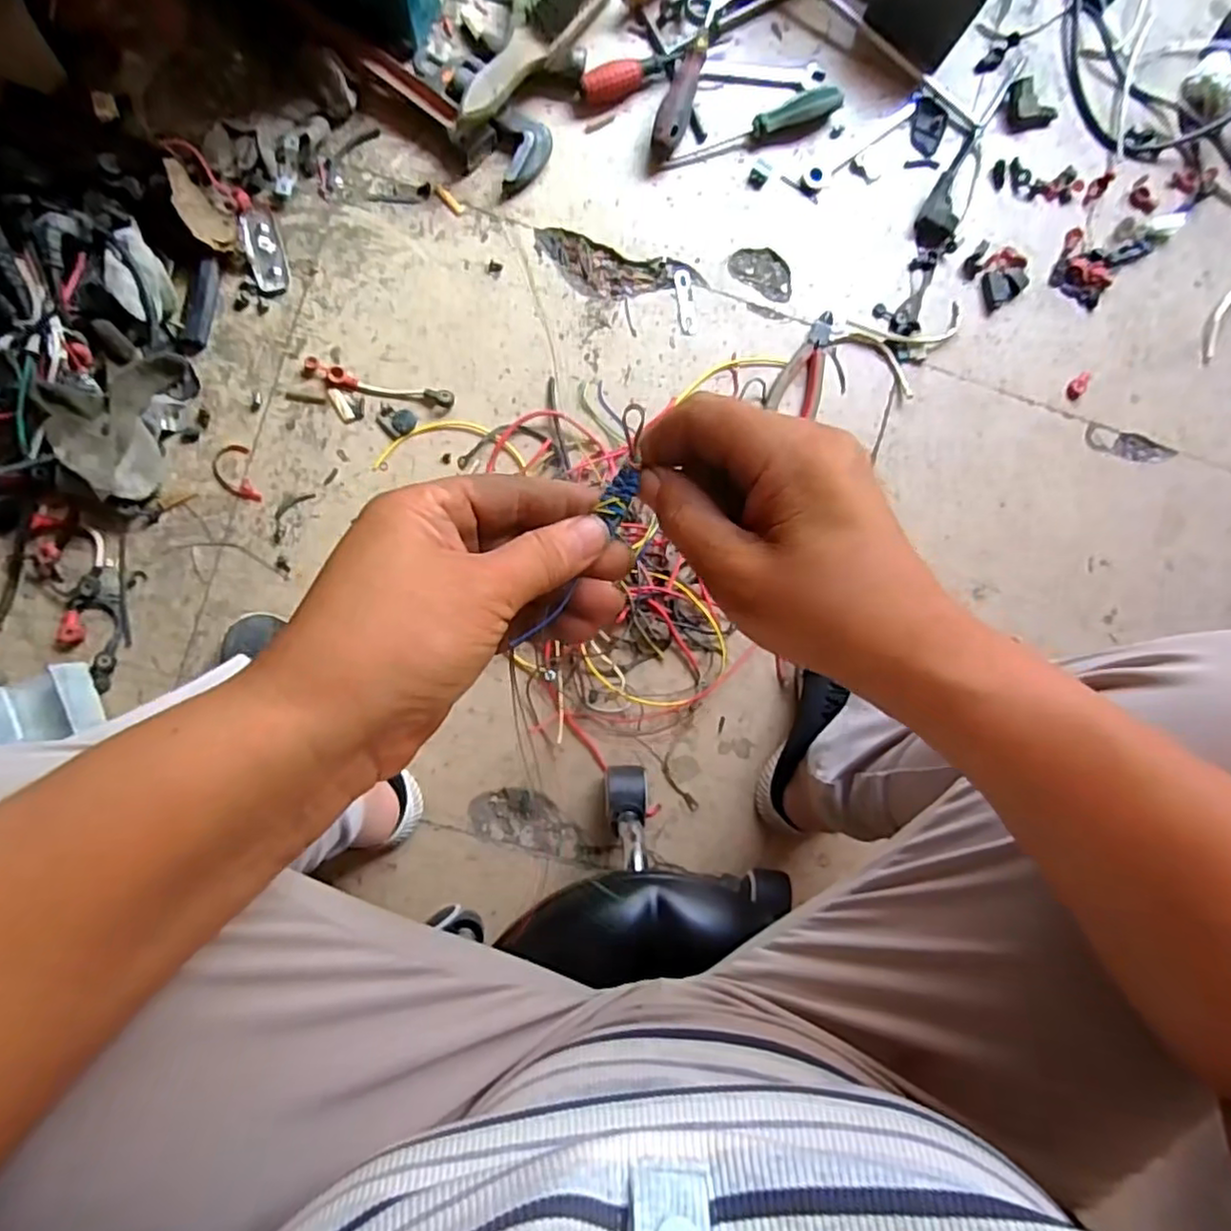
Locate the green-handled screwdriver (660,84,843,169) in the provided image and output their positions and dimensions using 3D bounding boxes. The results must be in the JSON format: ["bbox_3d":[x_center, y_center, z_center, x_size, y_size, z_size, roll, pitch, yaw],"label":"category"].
[{"bbox_3d":[0.138,-0.492,0.686,0.197,0.022,0.024,-23,91,-4],"label":"green-handled screwdriver"}]

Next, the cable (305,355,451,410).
[{"bbox_3d":[-0.230,-0.223,0.655,0.143,0.007,0.022,12,88,-4],"label":"cable"}]

